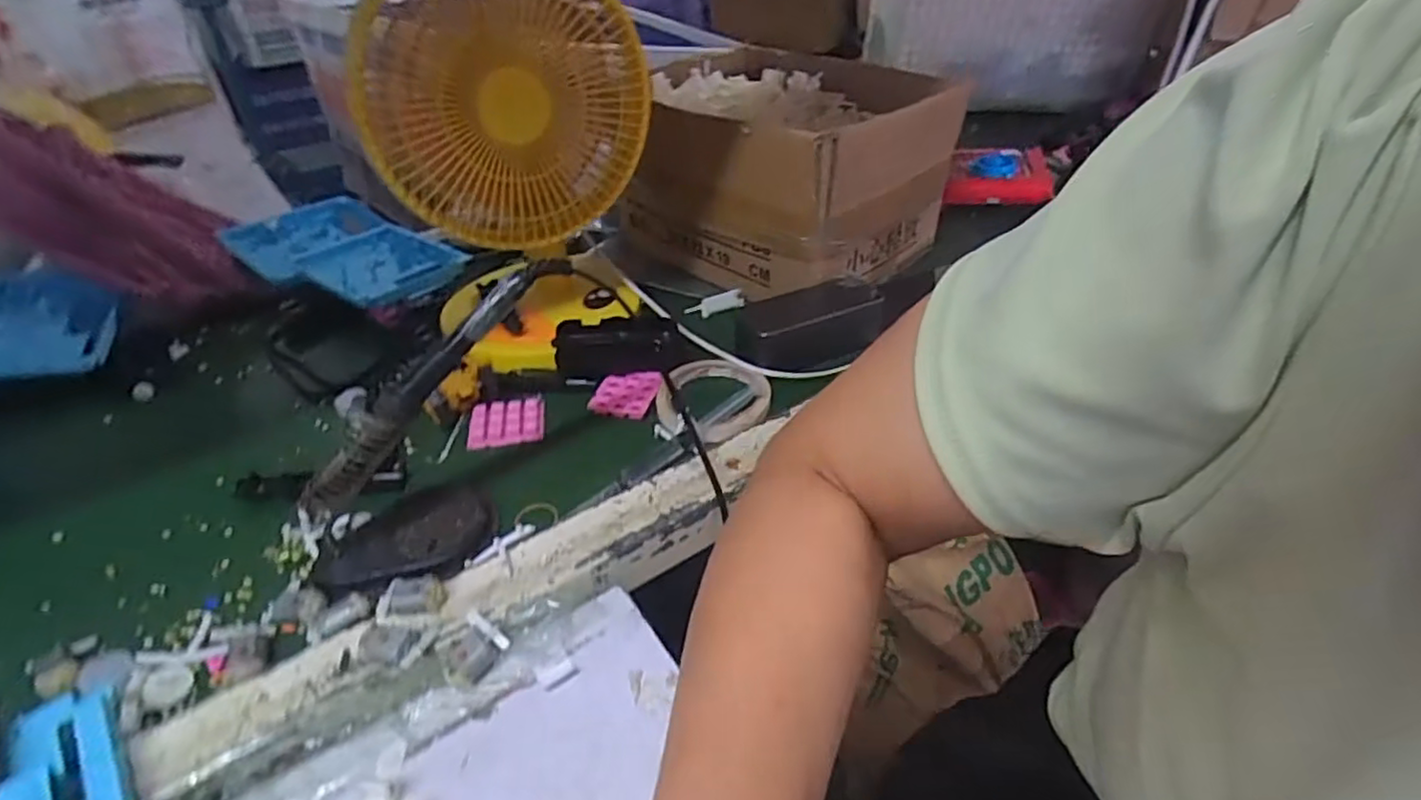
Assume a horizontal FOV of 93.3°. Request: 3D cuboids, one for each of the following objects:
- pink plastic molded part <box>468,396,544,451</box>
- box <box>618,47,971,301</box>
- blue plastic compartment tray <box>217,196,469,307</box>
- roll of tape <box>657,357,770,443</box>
[{"bbox_3d":[-0.166,0.017,0.549,0.059,0.013,0.049,-7,38,-6],"label":"pink plastic molded part"},{"bbox_3d":[0.086,-0.255,0.735,0.299,0.173,0.285,29,48,34],"label":"box"},{"bbox_3d":[-0.413,-0.169,0.753,0.272,0.031,0.156,25,46,31],"label":"blue plastic compartment tray"},{"bbox_3d":[0.003,-0.003,0.559,0.091,0.011,0.100,-1,38,1],"label":"roll of tape"}]

